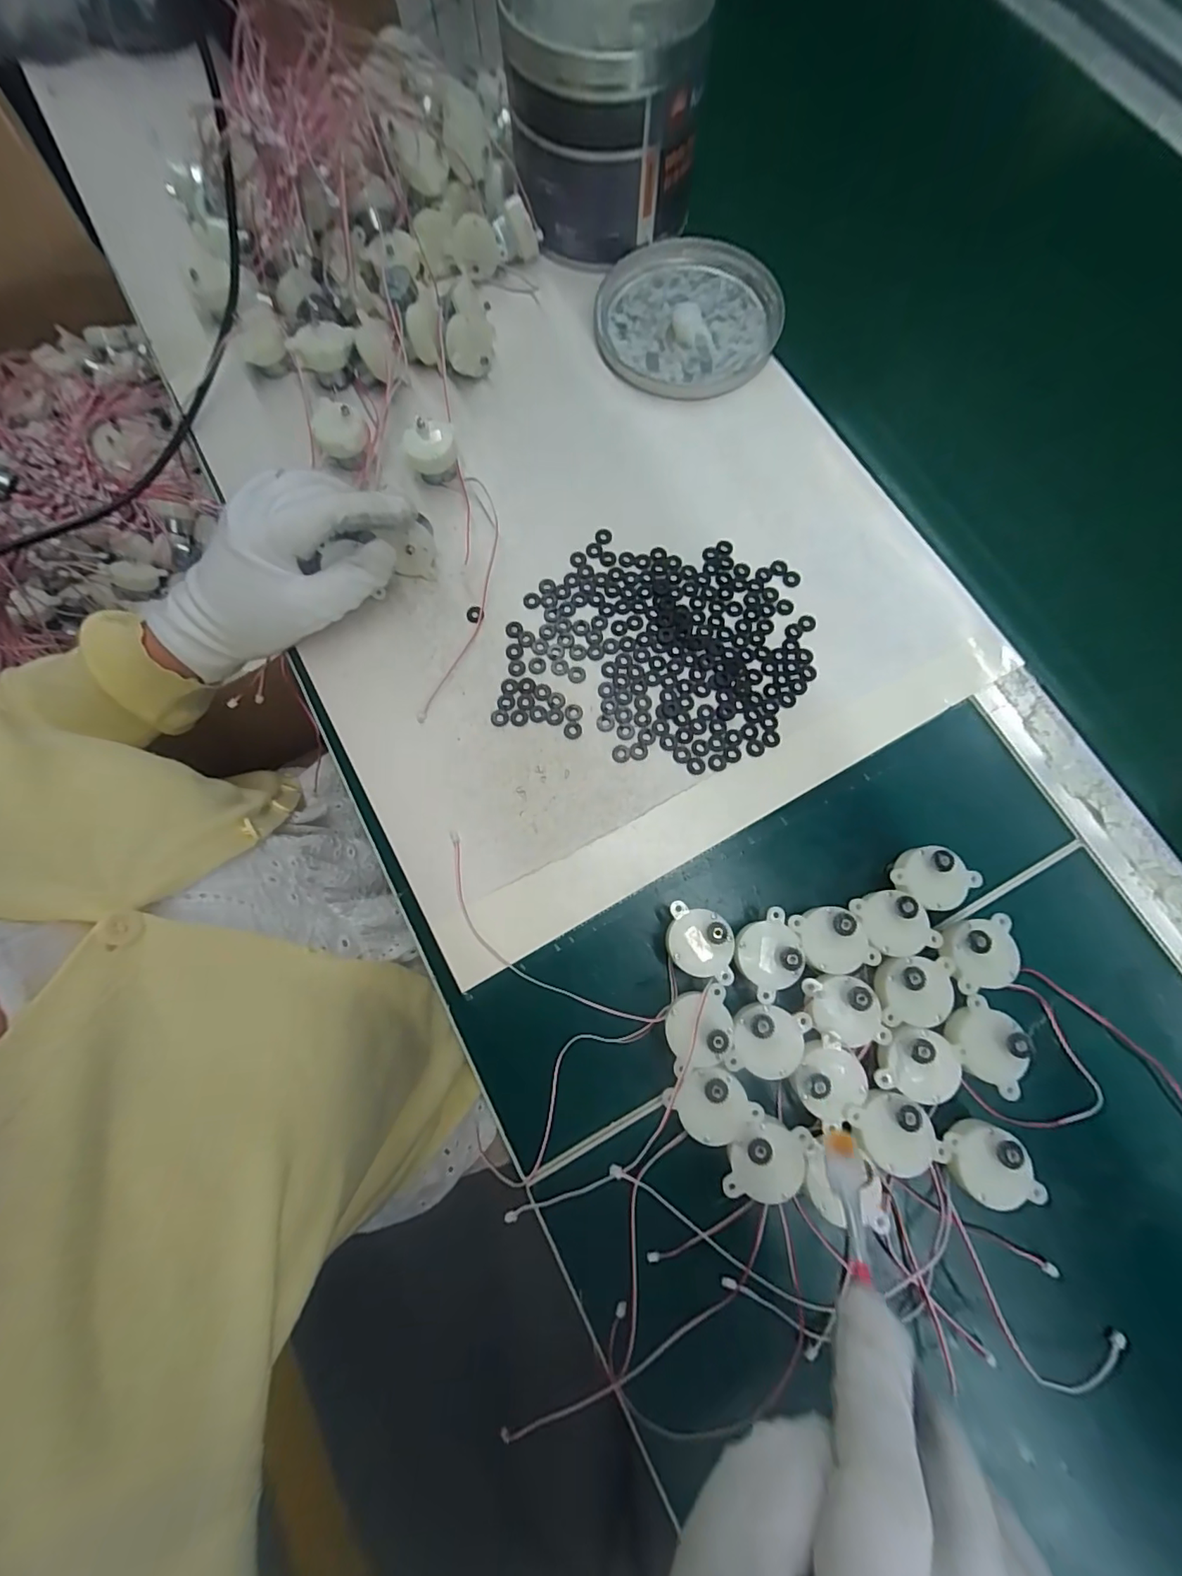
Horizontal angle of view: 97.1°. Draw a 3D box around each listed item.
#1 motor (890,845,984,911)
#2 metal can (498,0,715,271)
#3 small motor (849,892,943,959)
[{"bbox_3d":[0.174,0.047,0.272,0.043,0.030,0.031,-9,77,-2],"label":"motor"},{"bbox_3d":[0.007,-0.460,0.354,0.128,0.116,0.125,5,77,2],"label":"metal can"},{"bbox_3d":[0.151,0.069,0.267,0.032,0.031,0.033,-21,77,-4],"label":"small motor"}]

